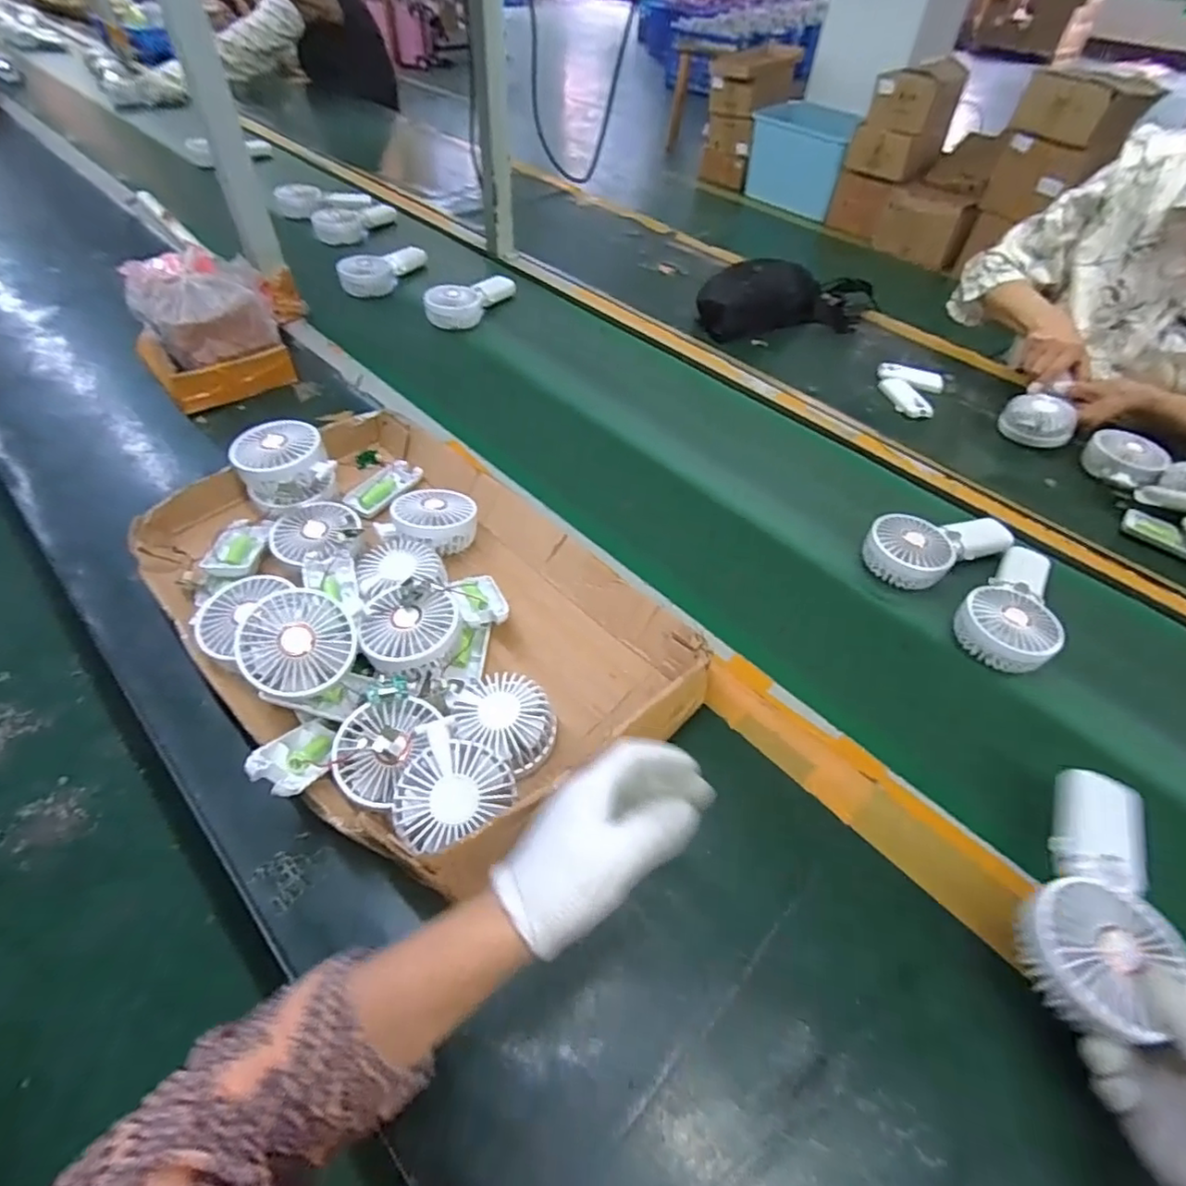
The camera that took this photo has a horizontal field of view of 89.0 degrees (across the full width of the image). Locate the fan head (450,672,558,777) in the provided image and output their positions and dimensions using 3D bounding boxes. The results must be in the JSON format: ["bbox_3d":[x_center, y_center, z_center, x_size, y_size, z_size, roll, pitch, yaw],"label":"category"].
[{"bbox_3d":[-0.075,0.106,0.512,0.089,0.043,0.075,19,53,11],"label":"fan head"}]

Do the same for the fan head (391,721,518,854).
[{"bbox_3d":[-0.100,0.142,0.434,0.081,0.035,0.085,2,51,-2],"label":"fan head"}]

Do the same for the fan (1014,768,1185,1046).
[{"bbox_3d":[0.343,0.201,0.410,0.081,0.044,0.181,31,49,20],"label":"fan"}]

